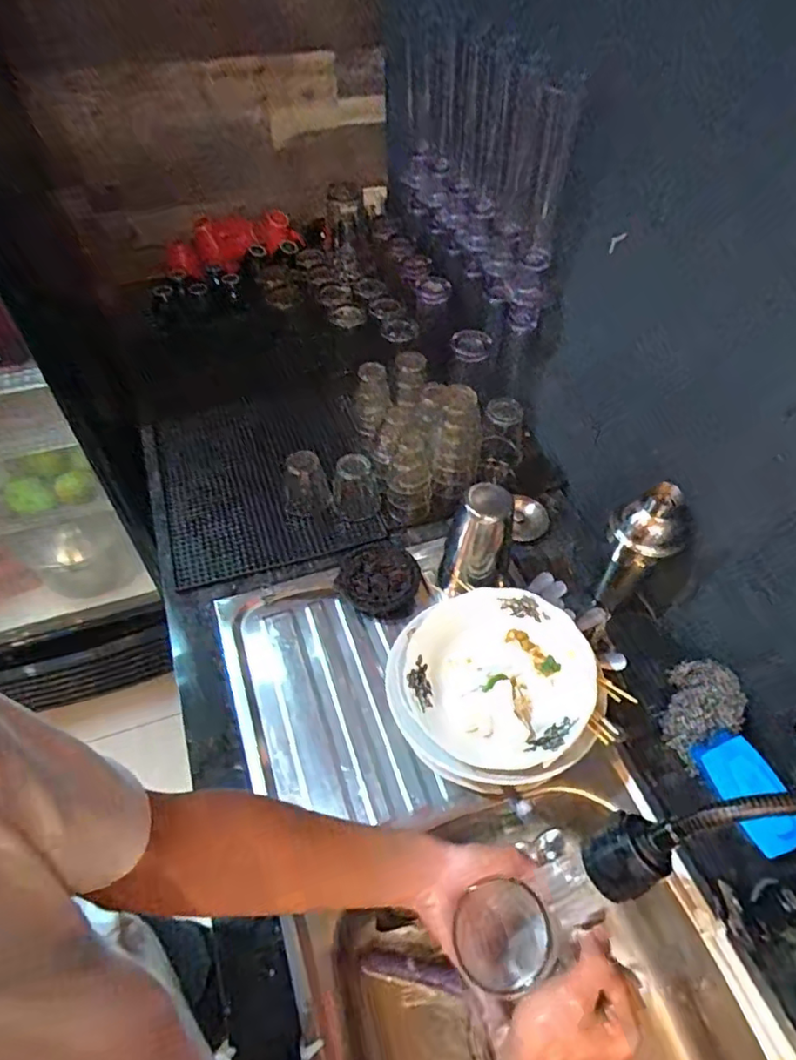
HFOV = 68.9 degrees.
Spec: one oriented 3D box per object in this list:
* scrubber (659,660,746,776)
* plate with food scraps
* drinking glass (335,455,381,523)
[{"bbox_3d":[0.337,0.202,0.656,0.109,0.041,0.085,-36,61,-23],"label":"scrubber"},{"bbox_3d":[0.100,0.146,0.585,0.187,0.035,0.178,0,51,-1],"label":"plate with food scraps"},{"bbox_3d":[-0.058,-0.056,0.830,0.063,0.081,0.059,36,59,25],"label":"drinking glass"}]

